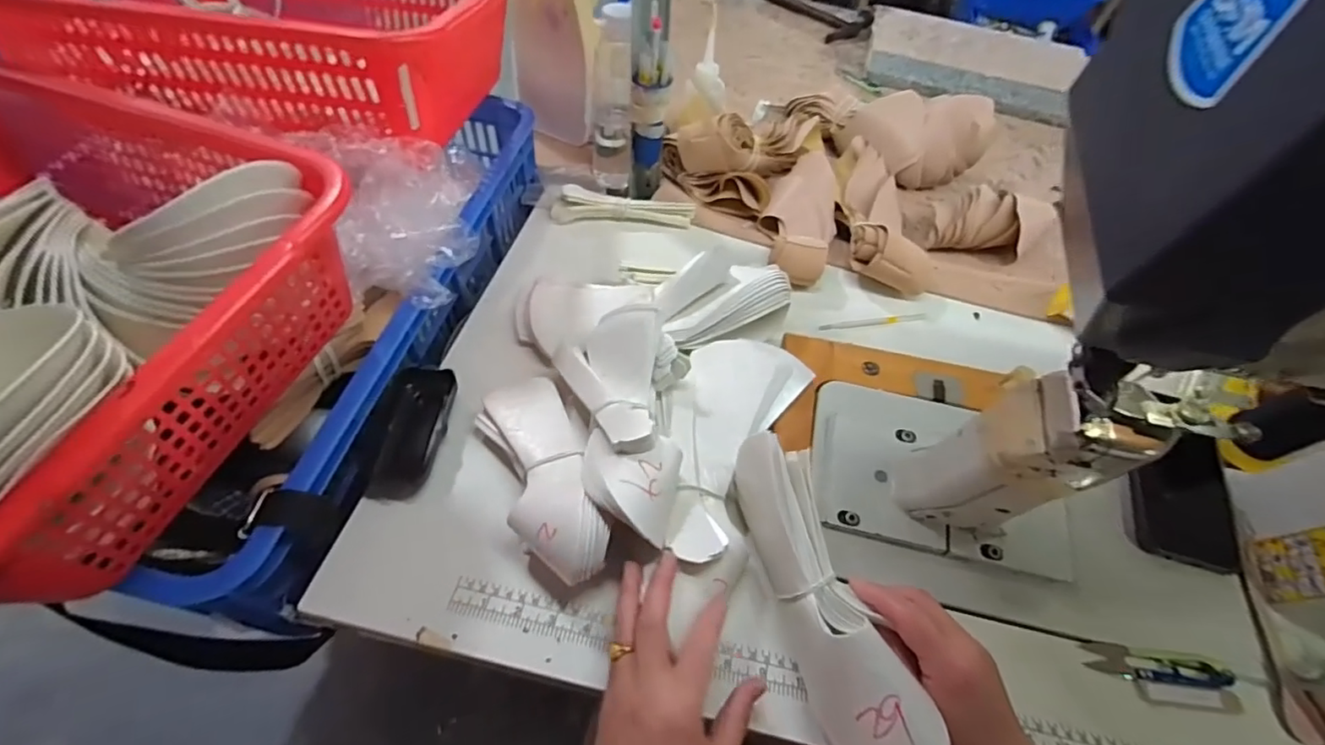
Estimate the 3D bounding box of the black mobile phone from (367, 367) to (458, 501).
[{"bbox_3d":[-0.210,0.050,0.475,0.048,0.023,0.112,3,55,-3],"label":"black mobile phone"}]

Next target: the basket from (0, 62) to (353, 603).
[{"bbox_3d":[-0.438,-0.058,0.358,0.403,0.123,0.340,16,55,7],"label":"basket"}]

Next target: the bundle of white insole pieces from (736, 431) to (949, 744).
[{"bbox_3d":[0.108,0.146,0.377,0.058,0.065,0.219,-11,55,-13],"label":"bundle of white insole pieces"}]

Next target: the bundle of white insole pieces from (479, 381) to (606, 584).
[{"bbox_3d":[-0.093,0.077,0.442,0.068,0.060,0.182,-19,59,-17],"label":"bundle of white insole pieces"}]

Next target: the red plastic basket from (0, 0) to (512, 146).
[{"bbox_3d":[-0.373,-0.353,0.568,0.418,0.134,0.352,8,55,1],"label":"red plastic basket"}]

